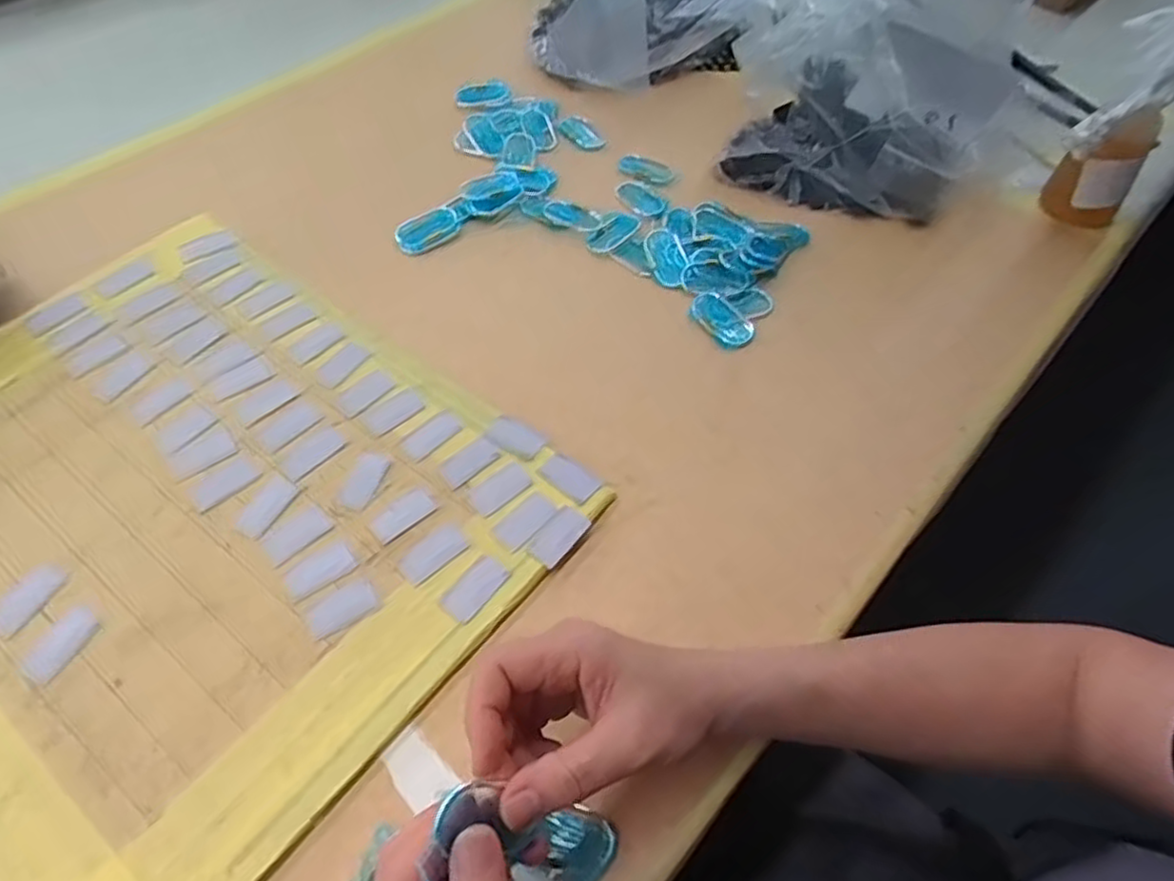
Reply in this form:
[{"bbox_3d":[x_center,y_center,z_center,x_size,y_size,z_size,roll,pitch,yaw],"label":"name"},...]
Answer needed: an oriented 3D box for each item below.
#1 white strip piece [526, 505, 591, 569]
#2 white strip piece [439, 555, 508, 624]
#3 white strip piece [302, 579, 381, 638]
[{"bbox_3d":[-0.019,0.062,0.458,0.024,0.006,0.042,33,61,19],"label":"white strip piece"},{"bbox_3d":[-0.070,0.091,0.440,0.024,0.004,0.041,34,61,19],"label":"white strip piece"},{"bbox_3d":[-0.151,0.102,0.431,0.042,0.004,0.023,-29,61,-19],"label":"white strip piece"}]

